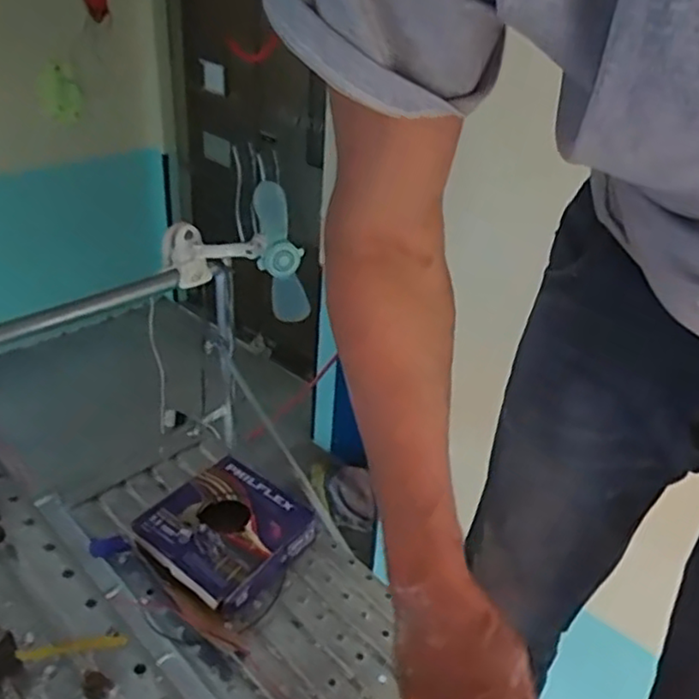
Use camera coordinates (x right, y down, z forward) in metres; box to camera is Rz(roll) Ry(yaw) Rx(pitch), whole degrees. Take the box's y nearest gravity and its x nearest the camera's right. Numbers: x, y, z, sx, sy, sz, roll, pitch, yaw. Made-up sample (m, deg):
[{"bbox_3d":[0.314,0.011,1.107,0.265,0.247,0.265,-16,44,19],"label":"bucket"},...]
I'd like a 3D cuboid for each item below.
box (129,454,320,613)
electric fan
[{"bbox_3d":[-0.242,0.354,1.310,0.265,0.113,0.273,24,37,28],"label":"box"},{"bbox_3d":[-0.240,-0.203,1.380,0.310,0.275,0.076,6,33,3],"label":"electric fan"}]

